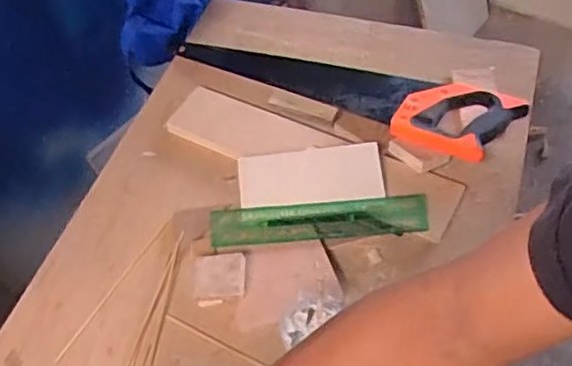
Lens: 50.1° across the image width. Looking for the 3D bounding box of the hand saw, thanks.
[{"bbox_3d":[0.073,-0.158,0.877,0.504,0.041,0.136,26,59,22],"label":"hand saw"}]

